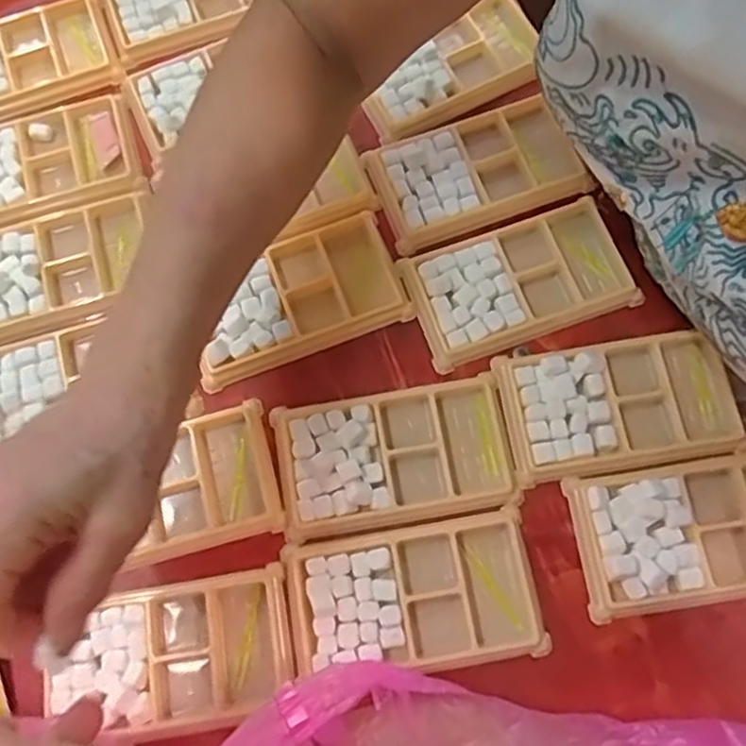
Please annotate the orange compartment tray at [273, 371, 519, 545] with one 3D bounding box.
[{"bbox_3d":[0.012,0.047,0.415,0.133,0.011,0.076,-10,72,-4],"label":"orange compartment tray"}]

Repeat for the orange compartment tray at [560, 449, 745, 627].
[{"bbox_3d":[0.187,0.088,0.401,0.139,0.020,0.078,-8,72,-3],"label":"orange compartment tray"}]

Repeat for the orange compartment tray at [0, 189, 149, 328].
[{"bbox_3d":[-0.209,-0.073,0.463,0.125,0.015,0.075,-15,73,-6],"label":"orange compartment tray"}]

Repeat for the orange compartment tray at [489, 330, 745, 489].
[{"bbox_3d":[0.146,0.019,0.425,0.134,0.013,0.077,-8,72,-3],"label":"orange compartment tray"}]

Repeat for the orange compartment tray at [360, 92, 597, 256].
[{"bbox_3d":[0.073,-0.138,0.471,0.141,0.014,0.077,-18,73,-7],"label":"orange compartment tray"}]

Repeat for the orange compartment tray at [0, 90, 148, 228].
[{"bbox_3d":[-0.229,-0.144,0.484,0.130,0.014,0.087,-19,73,-7],"label":"orange compartment tray"}]

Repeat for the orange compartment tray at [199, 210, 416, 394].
[{"bbox_3d":[-0.049,-0.051,0.447,0.133,0.013,0.078,-20,73,-7],"label":"orange compartment tray"}]

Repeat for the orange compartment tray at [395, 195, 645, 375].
[{"bbox_3d":[0.094,-0.060,0.450,0.138,0.011,0.078,-19,73,-7],"label":"orange compartment tray"}]

